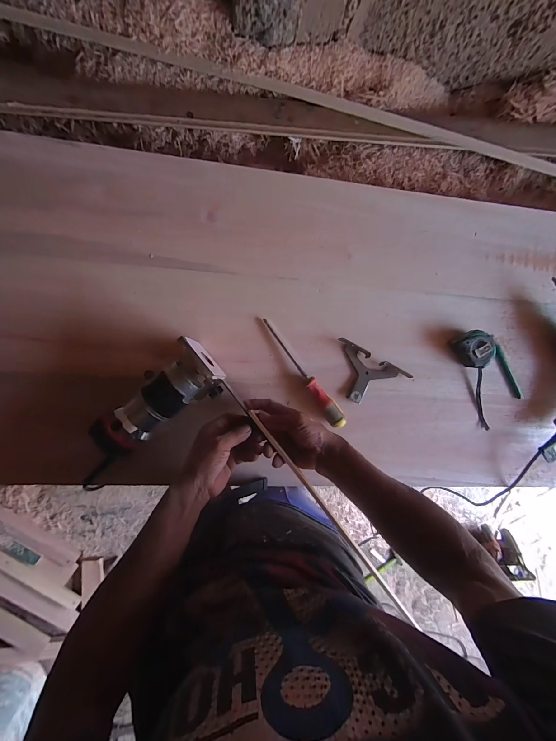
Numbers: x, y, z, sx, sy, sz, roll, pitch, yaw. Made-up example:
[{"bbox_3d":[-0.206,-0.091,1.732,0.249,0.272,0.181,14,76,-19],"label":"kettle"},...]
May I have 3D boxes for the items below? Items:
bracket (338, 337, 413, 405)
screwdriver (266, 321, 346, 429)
[{"bbox_3d":[0.163,0.015,0.566,0.145,0.018,0.094,27,89,-8],"label":"bracket"},{"bbox_3d":[0.047,0.006,0.539,0.028,0.031,0.231,-37,97,-4],"label":"screwdriver"}]

